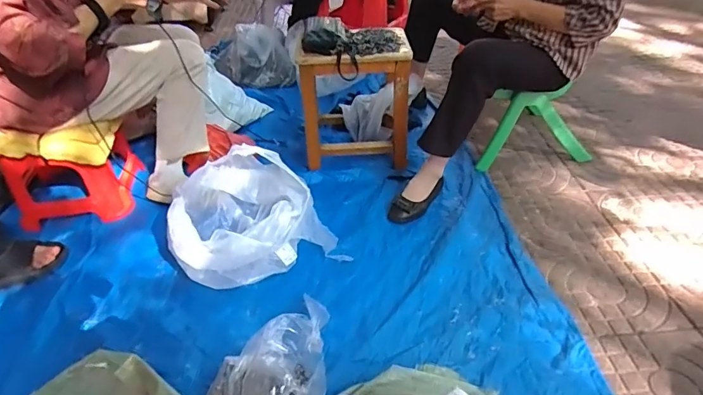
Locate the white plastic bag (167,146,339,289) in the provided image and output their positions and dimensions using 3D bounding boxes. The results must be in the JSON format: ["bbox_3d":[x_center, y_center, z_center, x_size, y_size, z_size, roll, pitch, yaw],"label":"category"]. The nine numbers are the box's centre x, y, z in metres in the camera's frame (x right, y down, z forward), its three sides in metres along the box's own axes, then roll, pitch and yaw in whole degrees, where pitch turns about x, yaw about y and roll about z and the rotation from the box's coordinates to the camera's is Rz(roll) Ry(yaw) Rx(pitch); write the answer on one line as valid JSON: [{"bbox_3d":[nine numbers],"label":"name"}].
[{"bbox_3d":[-0.292,0.025,1.176,0.370,0.179,0.387,-22,44,-18],"label":"white plastic bag"}]

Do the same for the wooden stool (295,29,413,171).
[{"bbox_3d":[0.015,-0.295,1.378,0.320,0.385,0.223,-2,41,3],"label":"wooden stool"}]

